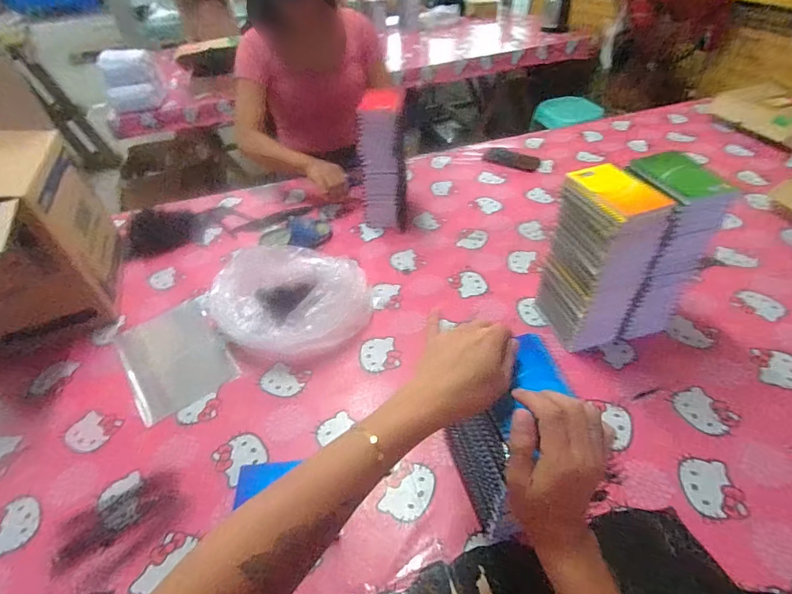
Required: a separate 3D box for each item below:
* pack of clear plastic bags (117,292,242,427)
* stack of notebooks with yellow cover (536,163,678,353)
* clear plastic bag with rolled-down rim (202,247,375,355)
[{"bbox_3d":[-0.423,0.104,0.816,0.181,0.025,0.279,-30,49,-24],"label":"pack of clear plastic bags"},{"bbox_3d":[0.330,-0.053,0.710,0.104,0.297,0.137,-16,45,-11],"label":"stack of notebooks with yellow cover"},{"bbox_3d":[-0.201,0.008,0.807,0.262,0.115,0.221,18,49,23],"label":"clear plastic bag with rolled-down rim"}]

